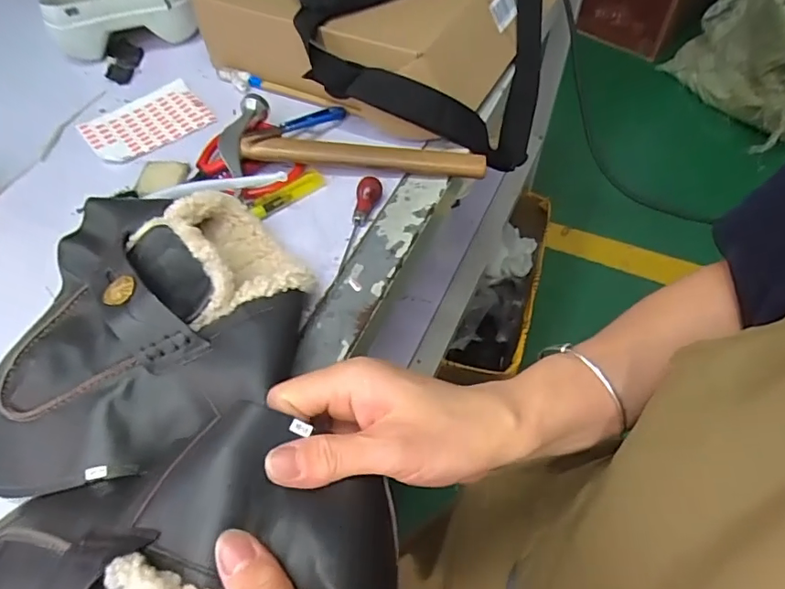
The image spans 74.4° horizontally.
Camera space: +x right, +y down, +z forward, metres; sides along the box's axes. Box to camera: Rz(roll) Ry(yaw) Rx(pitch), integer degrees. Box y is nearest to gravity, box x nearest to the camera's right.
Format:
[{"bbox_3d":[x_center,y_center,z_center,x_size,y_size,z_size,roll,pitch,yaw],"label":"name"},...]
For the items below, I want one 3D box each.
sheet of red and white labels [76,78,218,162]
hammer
[{"bbox_3d":[-0.250,-0.176,0.525,0.113,0.006,0.086,-35,61,-21],"label":"sheet of red and white labels"},{"bbox_3d":[-0.041,-0.143,0.472,0.235,0.036,0.090,-5,55,-2],"label":"hammer"}]

